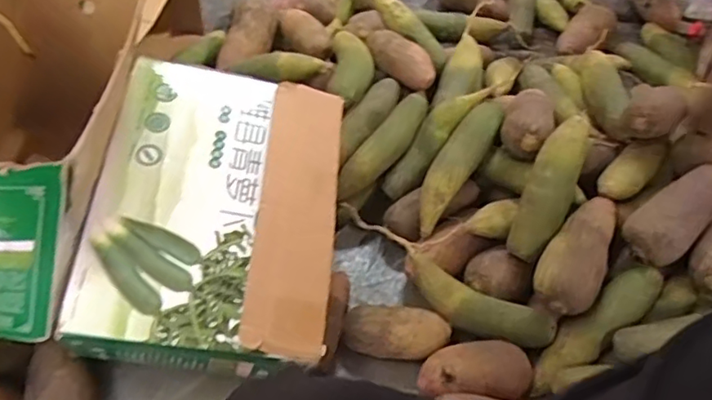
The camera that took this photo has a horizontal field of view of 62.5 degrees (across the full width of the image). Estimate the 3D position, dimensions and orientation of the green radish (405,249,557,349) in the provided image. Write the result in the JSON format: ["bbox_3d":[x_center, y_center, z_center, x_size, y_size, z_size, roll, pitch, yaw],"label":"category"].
[{"bbox_3d":[0.152,0.133,0.747,0.204,0.047,0.061,23,53,14],"label":"green radish"}]

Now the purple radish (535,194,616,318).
[{"bbox_3d":[0.279,0.068,0.730,0.075,0.057,0.158,28,67,18],"label":"purple radish"}]

